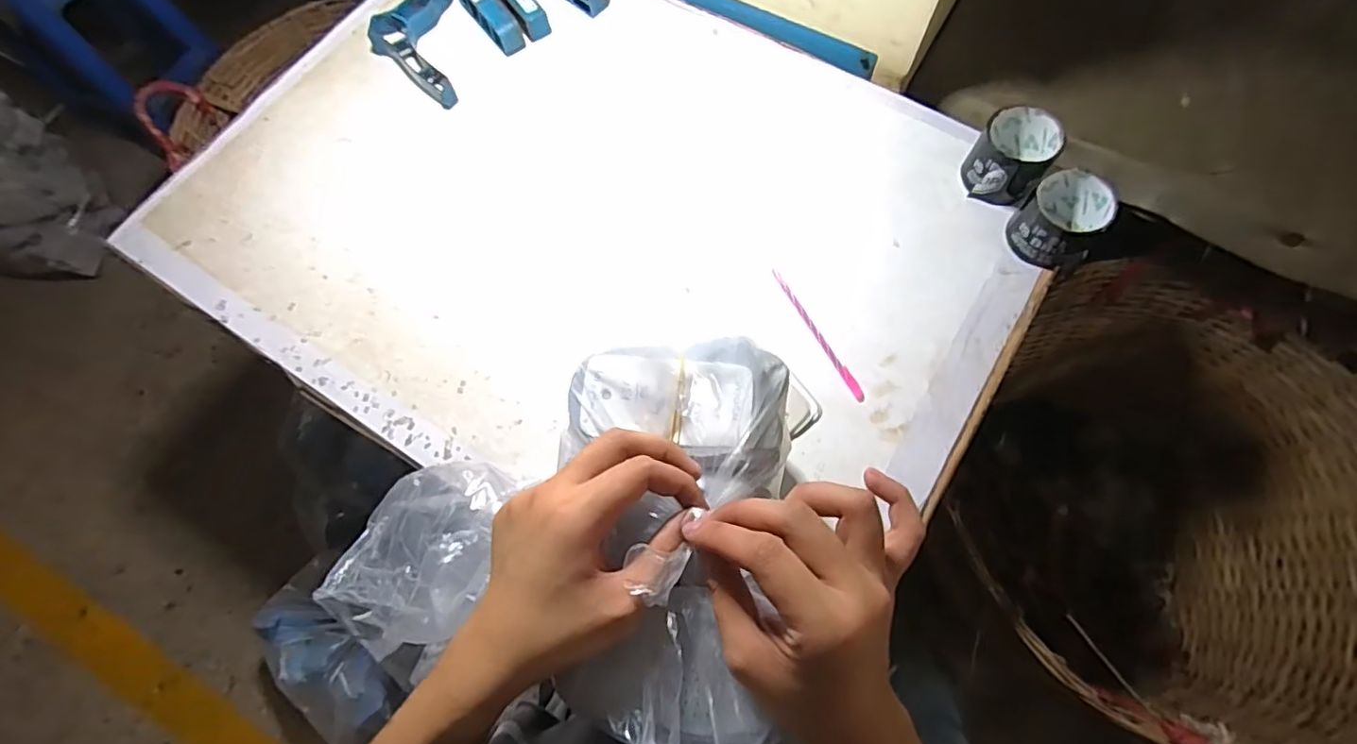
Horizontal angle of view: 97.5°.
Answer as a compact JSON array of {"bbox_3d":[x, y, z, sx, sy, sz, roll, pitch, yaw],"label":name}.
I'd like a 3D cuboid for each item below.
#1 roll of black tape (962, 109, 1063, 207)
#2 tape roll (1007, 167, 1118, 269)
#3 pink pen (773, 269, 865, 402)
[{"bbox_3d":[0.394,-0.256,0.706,0.087,0.062,0.102,37,75,13],"label":"roll of black tape"},{"bbox_3d":[0.432,-0.168,0.675,0.084,0.072,0.092,42,77,14],"label":"tape roll"},{"bbox_3d":[0.157,-0.045,0.678,0.013,0.007,0.182,-29,72,-8],"label":"pink pen"}]

